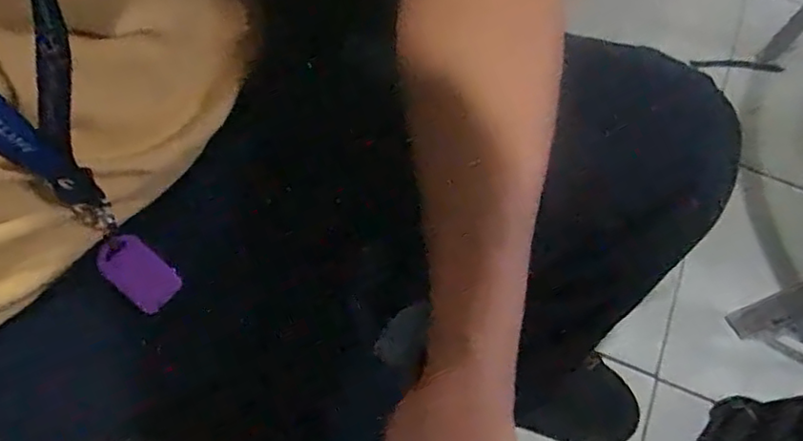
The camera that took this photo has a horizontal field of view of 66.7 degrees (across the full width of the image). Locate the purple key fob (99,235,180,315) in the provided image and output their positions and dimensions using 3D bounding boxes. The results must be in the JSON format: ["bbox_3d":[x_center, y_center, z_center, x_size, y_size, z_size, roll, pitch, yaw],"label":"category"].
[{"bbox_3d":[-0.154,0.031,0.356,0.030,0.004,0.046,-44,105,-1],"label":"purple key fob"}]

